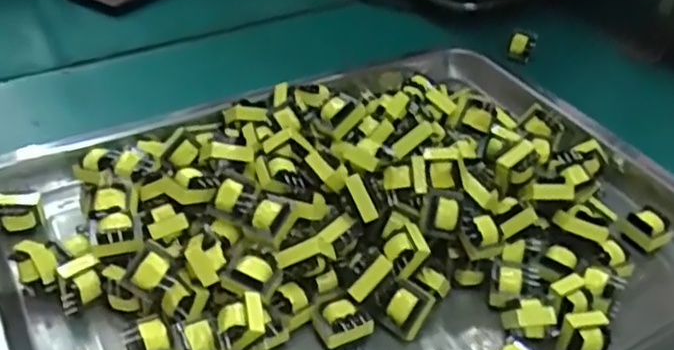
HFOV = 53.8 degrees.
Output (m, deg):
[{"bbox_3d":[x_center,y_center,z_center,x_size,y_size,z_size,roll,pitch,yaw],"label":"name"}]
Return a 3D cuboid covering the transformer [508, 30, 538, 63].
[{"bbox_3d":[0.157,-0.110,0.563,0.019,0.024,0.016,17,41,18],"label":"transformer"}]

